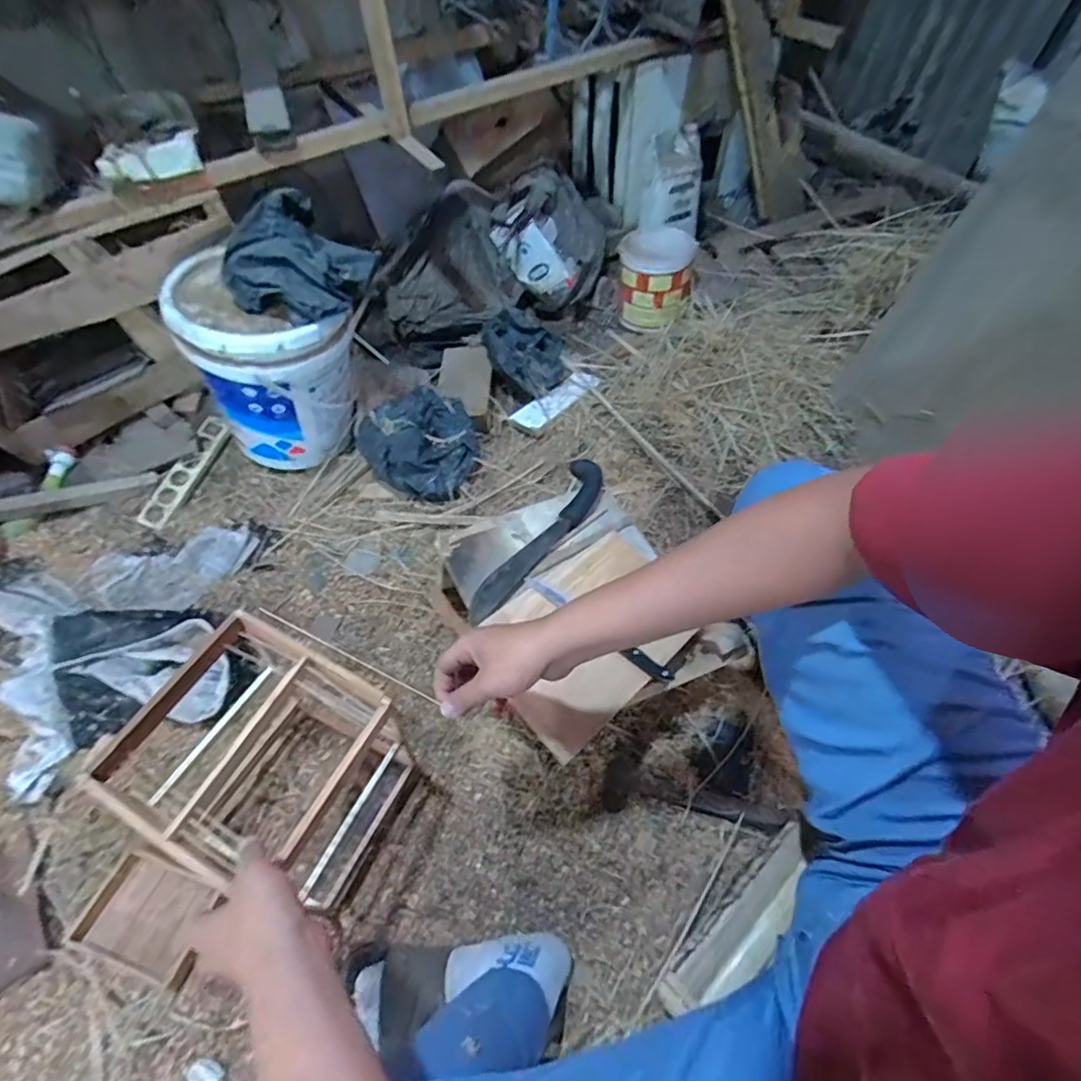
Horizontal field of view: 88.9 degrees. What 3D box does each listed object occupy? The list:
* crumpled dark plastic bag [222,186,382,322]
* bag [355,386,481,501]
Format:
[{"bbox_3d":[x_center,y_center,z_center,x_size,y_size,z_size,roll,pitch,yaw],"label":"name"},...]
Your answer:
[{"bbox_3d":[-0.416,-0.471,0.916,0.216,0.126,0.189,30,64,21],"label":"crumpled dark plastic bag"},{"bbox_3d":[-0.244,-0.205,1.149,0.207,0.116,0.235,9,58,10],"label":"bag"}]

